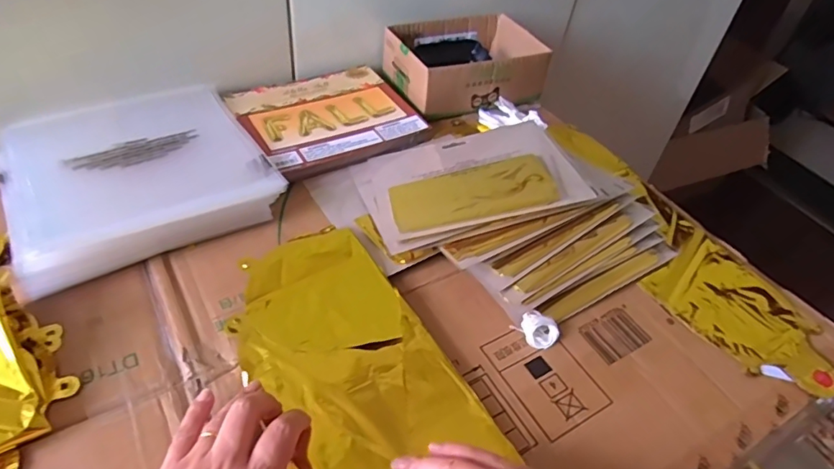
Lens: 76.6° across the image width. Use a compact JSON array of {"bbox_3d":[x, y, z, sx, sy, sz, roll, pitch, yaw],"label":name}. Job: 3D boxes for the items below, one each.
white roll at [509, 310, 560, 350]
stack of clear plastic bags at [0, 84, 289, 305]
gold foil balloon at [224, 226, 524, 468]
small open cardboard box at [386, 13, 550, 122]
[{"bbox_3d":[0.101,0.079,0.439,0.031,0.016,0.030,4,44,-3],"label":"white roll"},{"bbox_3d":[-0.276,-0.065,0.521,0.226,0.036,0.250,-21,51,-26],"label":"stack of clear plastic bags"},{"bbox_3d":[-0.015,0.155,0.368,0.140,0.021,0.406,-17,52,-23],"label":"gold foil balloon"},{"bbox_3d":[0.061,-0.225,0.695,0.182,0.065,0.144,-17,49,-23],"label":"small open cardboard box"}]

